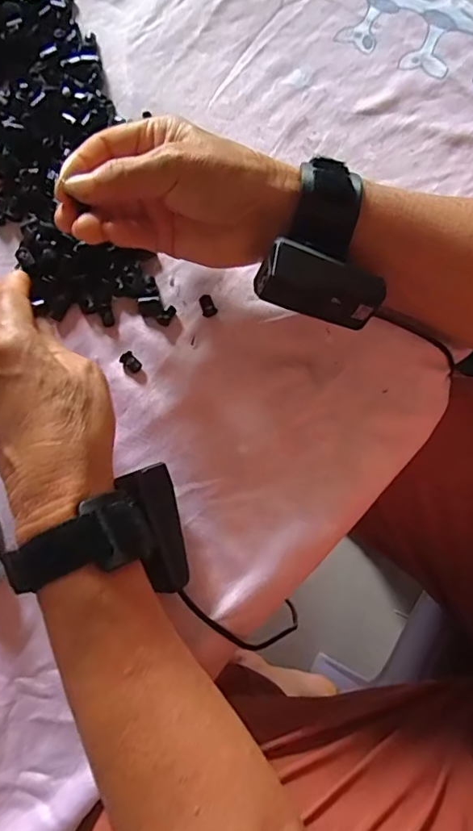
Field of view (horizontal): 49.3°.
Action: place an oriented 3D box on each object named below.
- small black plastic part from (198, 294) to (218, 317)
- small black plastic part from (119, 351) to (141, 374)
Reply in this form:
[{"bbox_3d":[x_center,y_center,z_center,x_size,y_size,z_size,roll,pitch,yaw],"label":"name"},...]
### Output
[{"bbox_3d":[-0.019,-0.074,0.345,0.009,0.004,0.016,-21,79,-4],"label":"small black plastic part"},{"bbox_3d":[-0.069,-0.035,0.336,0.015,0.004,0.009,41,82,8],"label":"small black plastic part"}]

